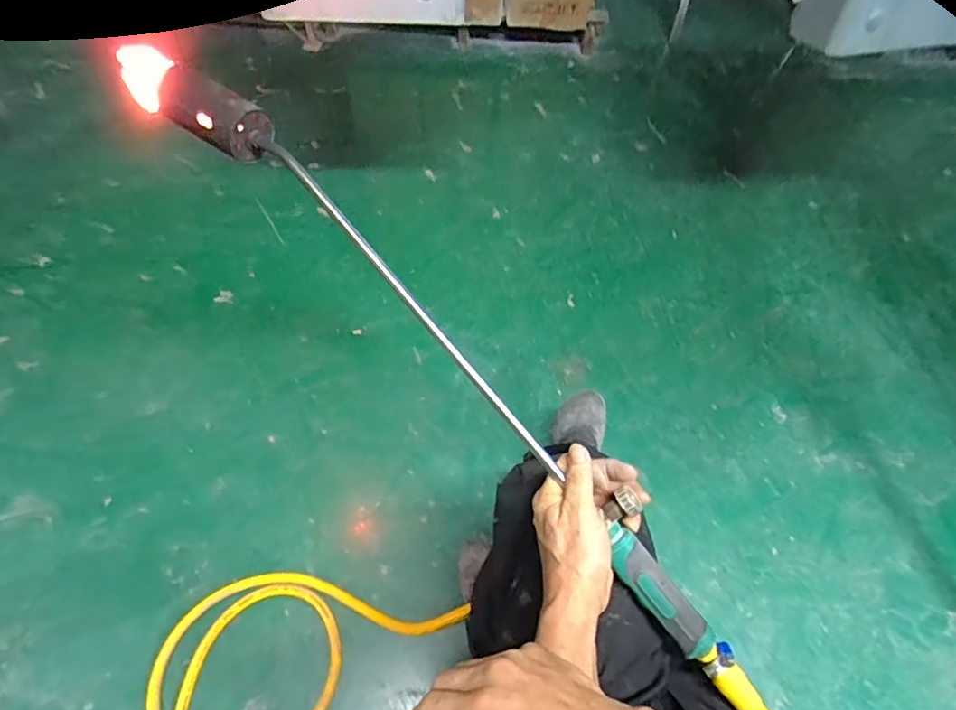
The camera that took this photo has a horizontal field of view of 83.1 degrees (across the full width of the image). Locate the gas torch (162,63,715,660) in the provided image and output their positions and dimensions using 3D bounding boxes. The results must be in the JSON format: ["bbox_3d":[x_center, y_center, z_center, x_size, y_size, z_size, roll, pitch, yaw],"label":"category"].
[{"bbox_3d":[-0.052,-0.019,0.452,0.054,0.046,0.701,-41,84,-23],"label":"gas torch"}]

